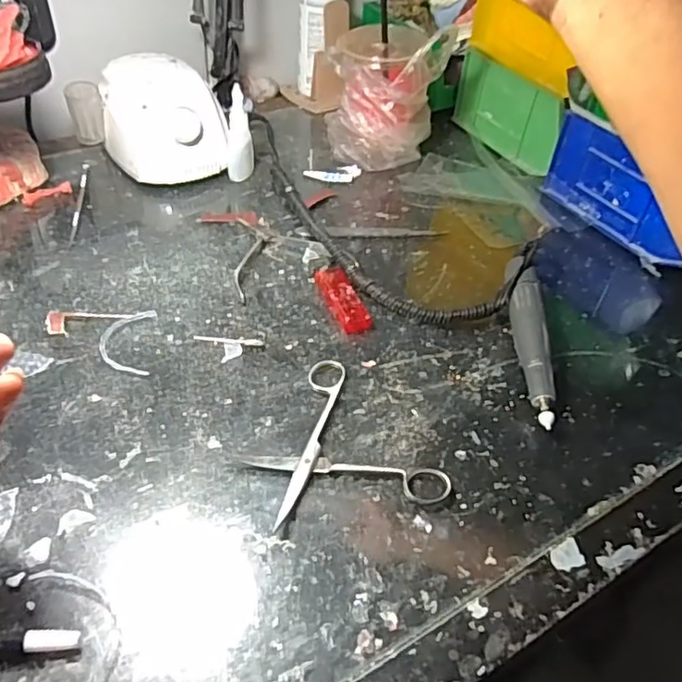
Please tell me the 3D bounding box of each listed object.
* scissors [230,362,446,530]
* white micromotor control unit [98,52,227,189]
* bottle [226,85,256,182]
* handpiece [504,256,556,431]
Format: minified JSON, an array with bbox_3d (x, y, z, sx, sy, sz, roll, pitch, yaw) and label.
[{"bbox_3d":[-0.008,0.070,0.392,0.100,0.006,0.128,-25,52,-28],"label":"scissors"},{"bbox_3d":[-0.176,-0.217,0.616,0.108,0.081,0.123,-12,47,-19],"label":"white micromotor control unit"},{"bbox_3d":[-0.097,-0.198,0.599,0.025,0.087,0.020,-5,45,-12],"label":"bottle"},{"bbox_3d":[0.141,-0.003,0.466,0.021,0.032,0.162,6,44,-1],"label":"handpiece"}]

